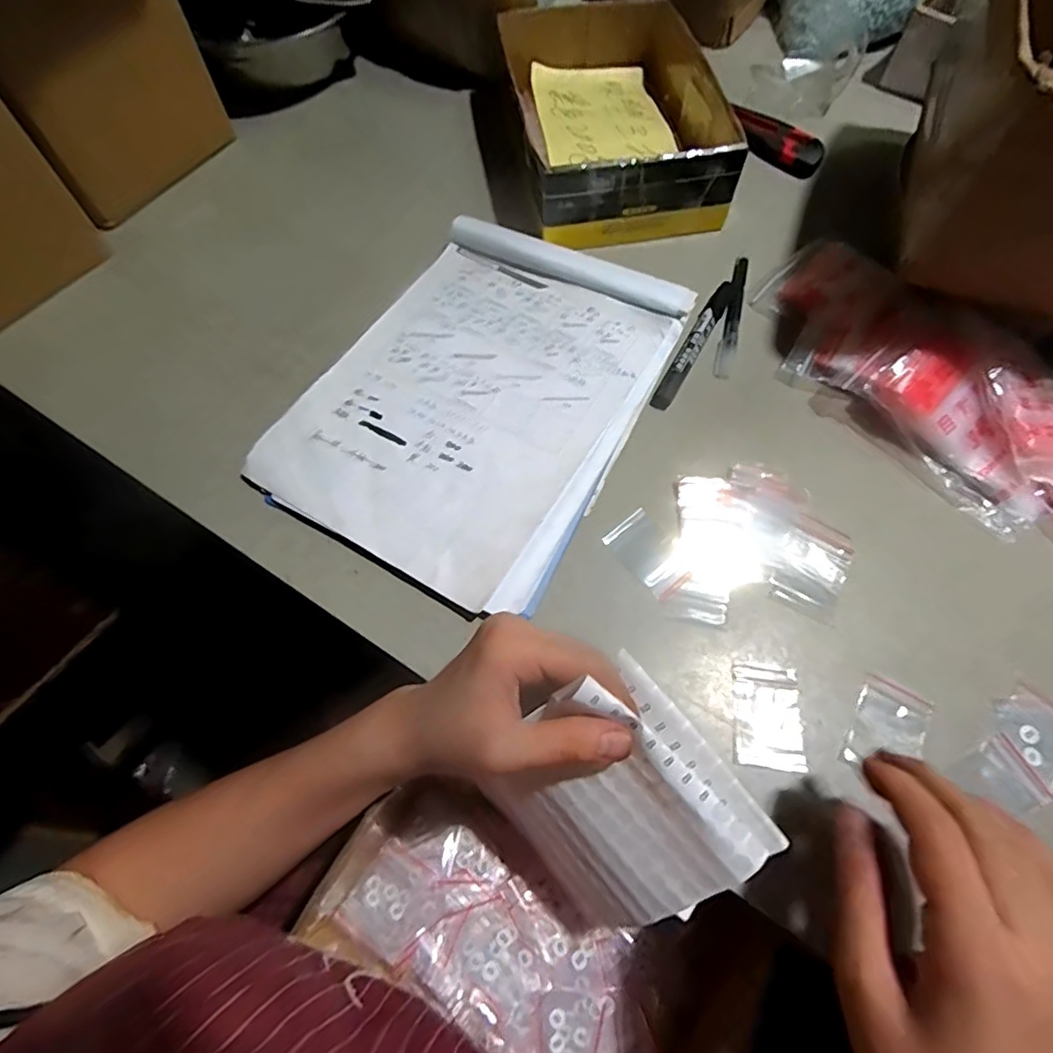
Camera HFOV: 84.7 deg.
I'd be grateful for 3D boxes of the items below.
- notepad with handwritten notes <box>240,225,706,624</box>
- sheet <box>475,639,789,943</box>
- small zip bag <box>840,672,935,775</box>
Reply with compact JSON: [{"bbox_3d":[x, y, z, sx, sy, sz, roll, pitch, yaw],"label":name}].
[{"bbox_3d":[-0.030,-0.105,0.444,0.226,0.016,0.315,28,68,12],"label":"notepad with handwritten notes"},{"bbox_3d":[0.043,0.149,0.309,0.124,0.030,0.130,-41,95,20],"label":"sheet"},{"bbox_3d":[0.214,0.122,0.343,0.039,0.005,0.060,30,69,13],"label":"small zip bag"}]

